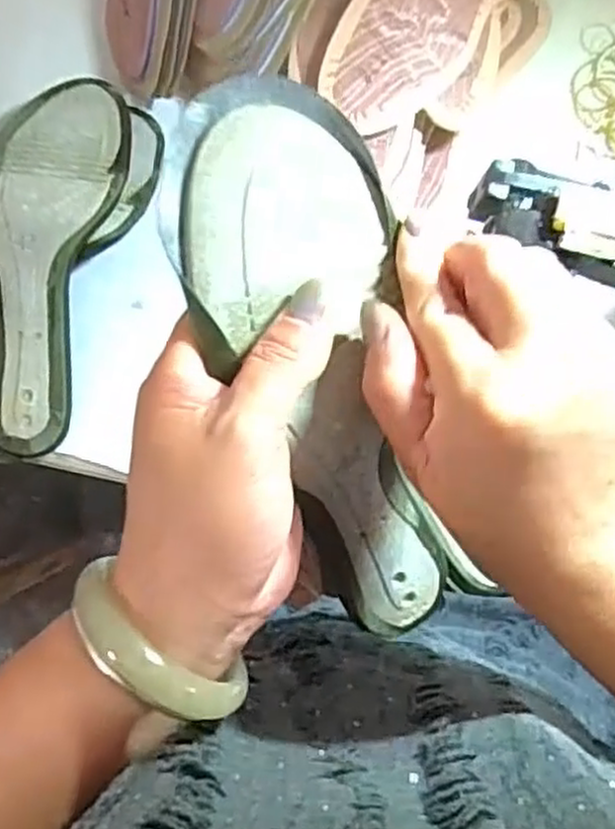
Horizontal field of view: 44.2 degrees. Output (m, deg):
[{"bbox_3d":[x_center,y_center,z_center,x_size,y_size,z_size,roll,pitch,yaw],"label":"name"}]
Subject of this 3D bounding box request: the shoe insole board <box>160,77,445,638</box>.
[{"bbox_3d":[0.010,0.007,0.310,0.074,0.059,0.256,-14,122,1],"label":"shoe insole board"}]

